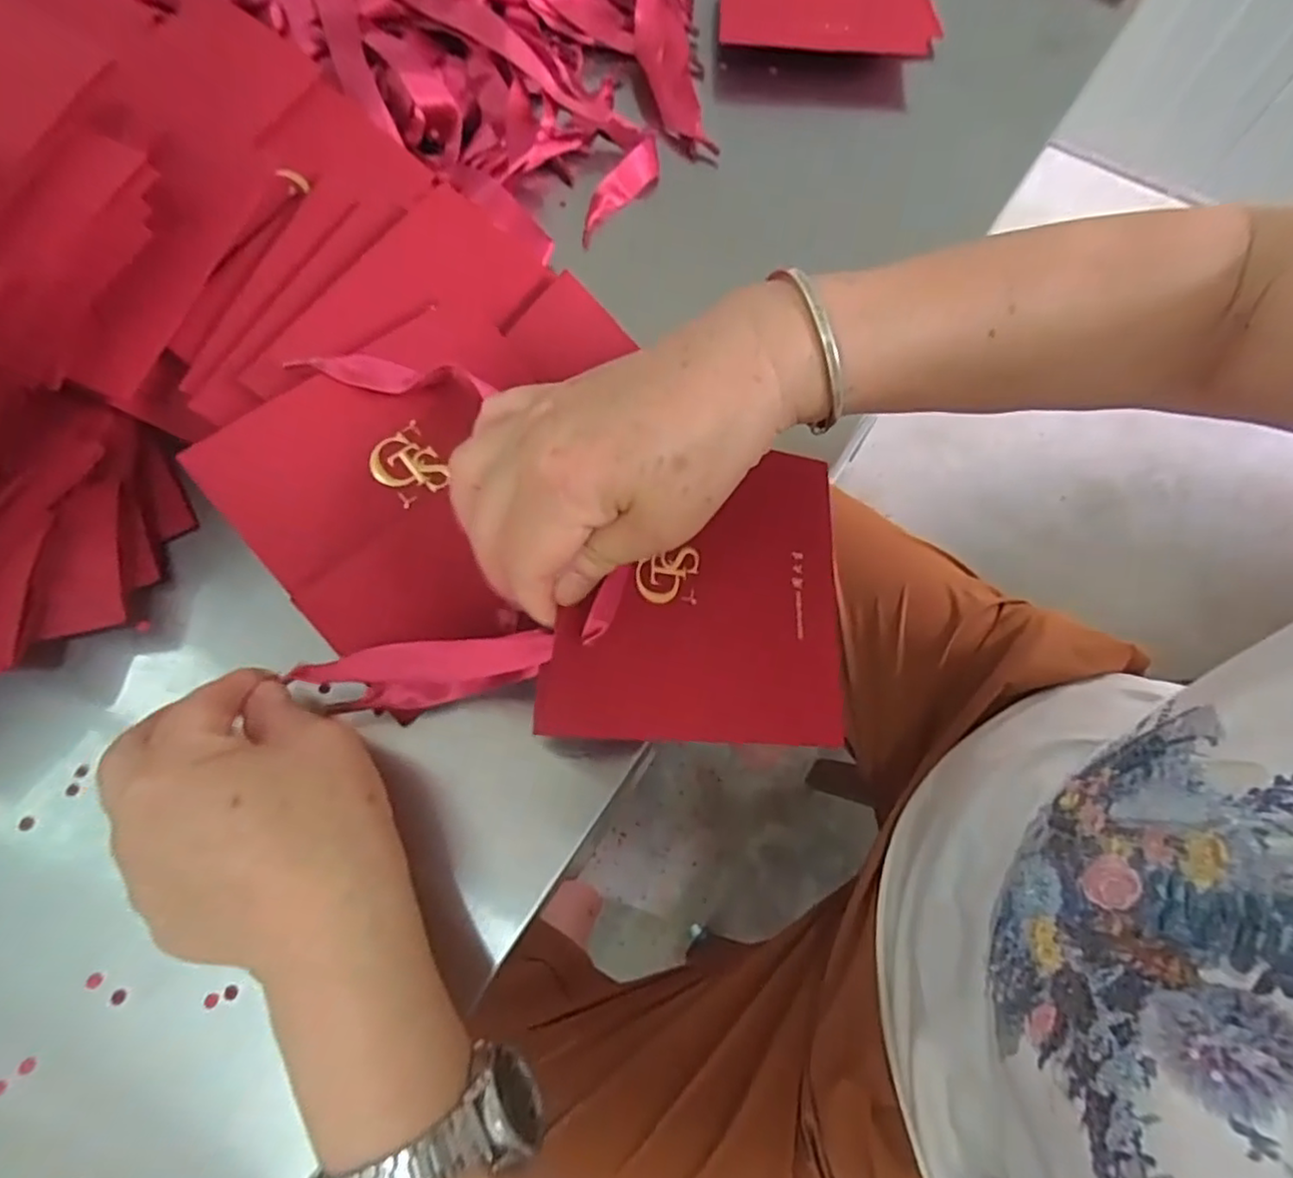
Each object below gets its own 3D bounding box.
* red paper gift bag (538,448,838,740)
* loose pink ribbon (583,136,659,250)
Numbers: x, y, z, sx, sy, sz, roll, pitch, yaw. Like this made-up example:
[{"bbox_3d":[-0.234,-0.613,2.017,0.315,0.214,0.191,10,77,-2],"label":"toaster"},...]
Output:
[{"bbox_3d":[0.028,-0.001,0.291,0.137,0.009,0.132,7,77,-21],"label":"red paper gift bag"},{"bbox_3d":[-0.018,-0.245,0.404,0.021,0.015,0.082,37,71,13],"label":"loose pink ribbon"}]

